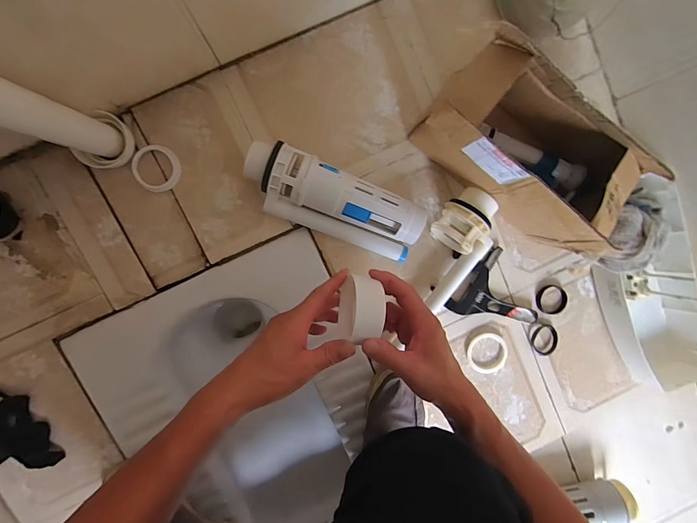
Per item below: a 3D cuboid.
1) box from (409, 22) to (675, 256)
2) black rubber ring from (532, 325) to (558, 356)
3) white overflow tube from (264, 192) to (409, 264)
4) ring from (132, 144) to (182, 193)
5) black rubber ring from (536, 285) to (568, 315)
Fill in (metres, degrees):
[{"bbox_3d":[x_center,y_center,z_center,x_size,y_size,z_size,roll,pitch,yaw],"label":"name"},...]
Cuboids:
[{"bbox_3d":[0.267,-0.161,0.501,0.294,0.173,0.160,36,92,-8],"label":"box"},{"bbox_3d":[0.360,0.144,0.623,0.049,0.006,0.057,3,96,-6],"label":"black rubber ring"},{"bbox_3d":[-0.017,-0.053,0.557,0.240,0.038,0.031,20,94,-7],"label":"white overflow tube"},{"bbox_3d":[-0.301,-0.146,0.533,0.068,0.005,0.071,-1,96,-5],"label":"ring"},{"bbox_3d":[0.368,0.069,0.618,0.057,0.015,0.055,-1,96,-5],"label":"black rubber ring"}]

